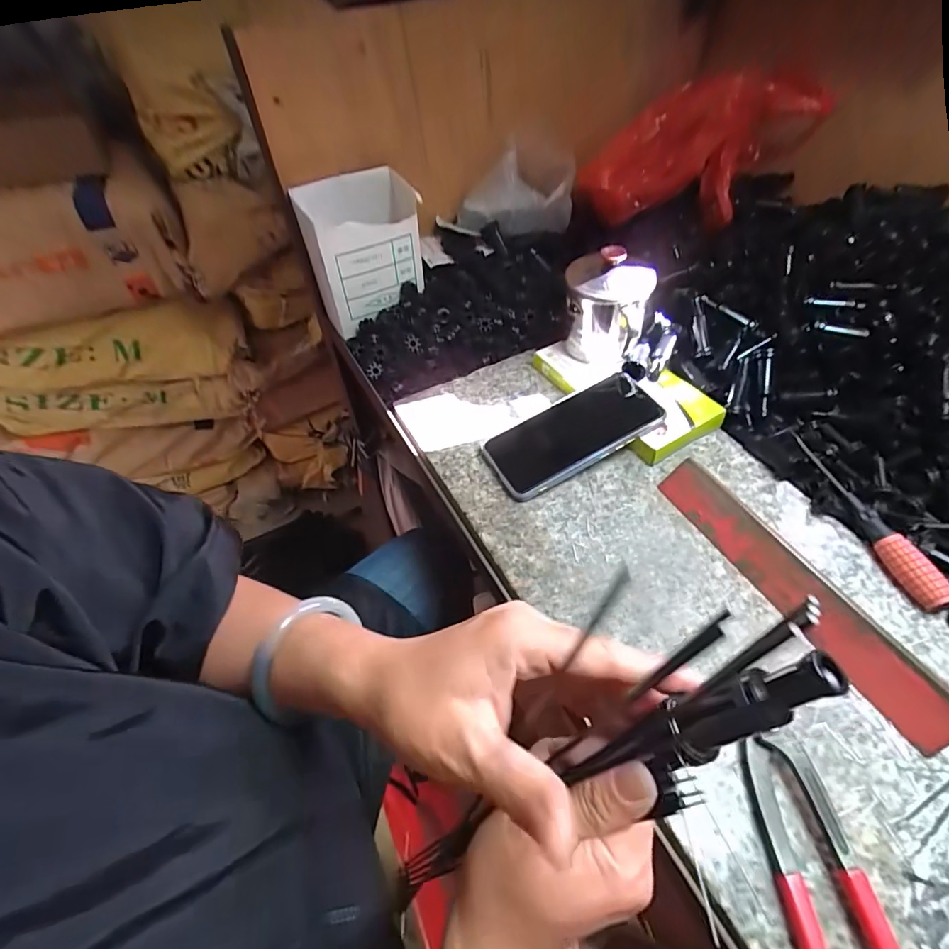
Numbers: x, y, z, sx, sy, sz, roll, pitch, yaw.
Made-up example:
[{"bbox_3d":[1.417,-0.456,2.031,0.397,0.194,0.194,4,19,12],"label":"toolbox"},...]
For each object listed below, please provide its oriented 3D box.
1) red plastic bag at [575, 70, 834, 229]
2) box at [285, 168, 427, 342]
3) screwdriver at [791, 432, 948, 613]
[{"bbox_3d":[0.274,-0.398,0.604,0.288,0.147,0.097,-14,49,11],"label":"red plastic bag"},{"bbox_3d":[-0.131,-0.256,0.550,0.125,0.139,0.088,-25,53,-17],"label":"box"},{"bbox_3d":[0.301,0.029,0.372,0.019,0.018,0.160,-11,51,-6],"label":"screwdriver"}]

